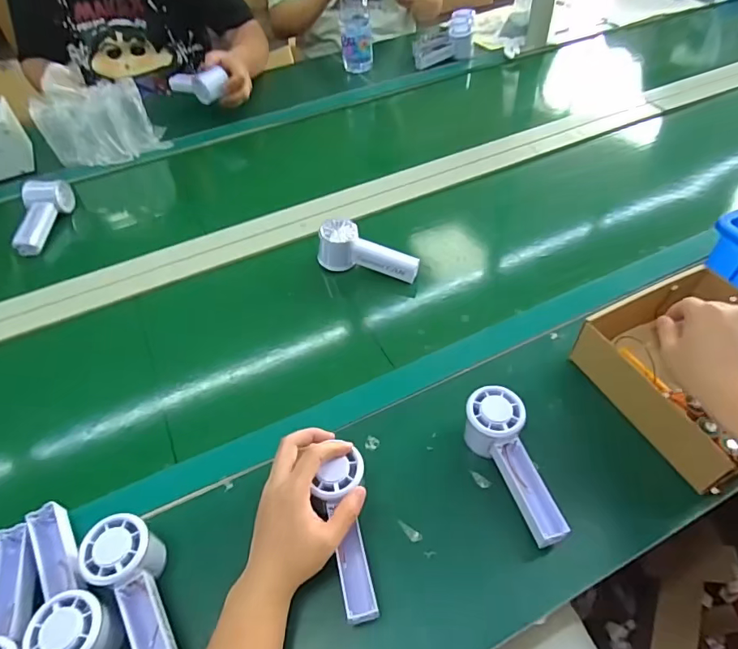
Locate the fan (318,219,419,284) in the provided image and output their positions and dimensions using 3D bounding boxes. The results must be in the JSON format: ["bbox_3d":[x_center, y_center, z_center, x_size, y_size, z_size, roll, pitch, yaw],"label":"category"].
[{"bbox_3d":[0.003,-0.107,0.707,0.149,0.063,0.045,14,52,16],"label":"fan"}]

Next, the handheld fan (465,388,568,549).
[{"bbox_3d":[0.144,0.142,0.493,0.054,0.064,0.153,-17,62,-9],"label":"handheld fan"}]

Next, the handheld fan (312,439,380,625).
[{"bbox_3d":[-0.018,0.190,0.440,0.046,0.031,0.135,-10,65,-3],"label":"handheld fan"}]

